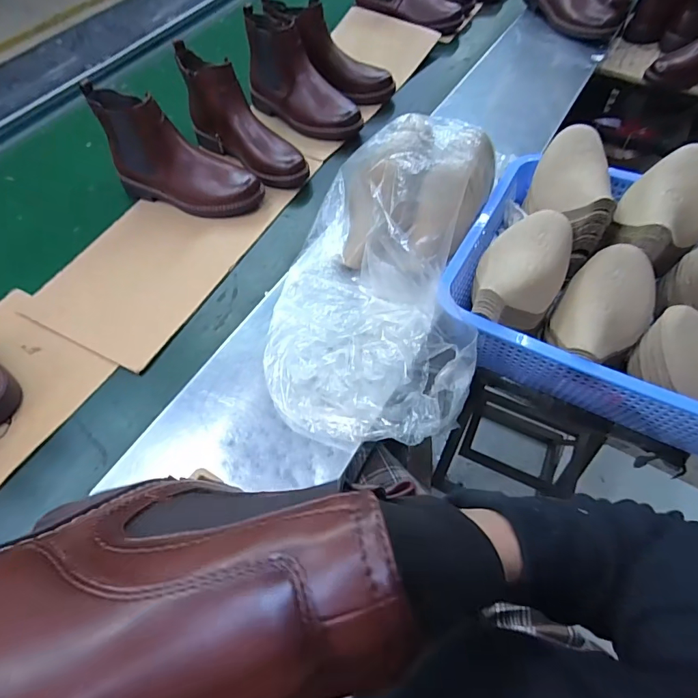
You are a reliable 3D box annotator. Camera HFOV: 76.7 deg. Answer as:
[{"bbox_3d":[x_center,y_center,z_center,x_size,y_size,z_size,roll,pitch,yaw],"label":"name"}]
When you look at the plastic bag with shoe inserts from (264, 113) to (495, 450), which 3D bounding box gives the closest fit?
[{"bbox_3d":[0.040,-0.109,0.585,0.257,0.170,0.446,9,59,7],"label":"plastic bag with shoe inserts"}]

